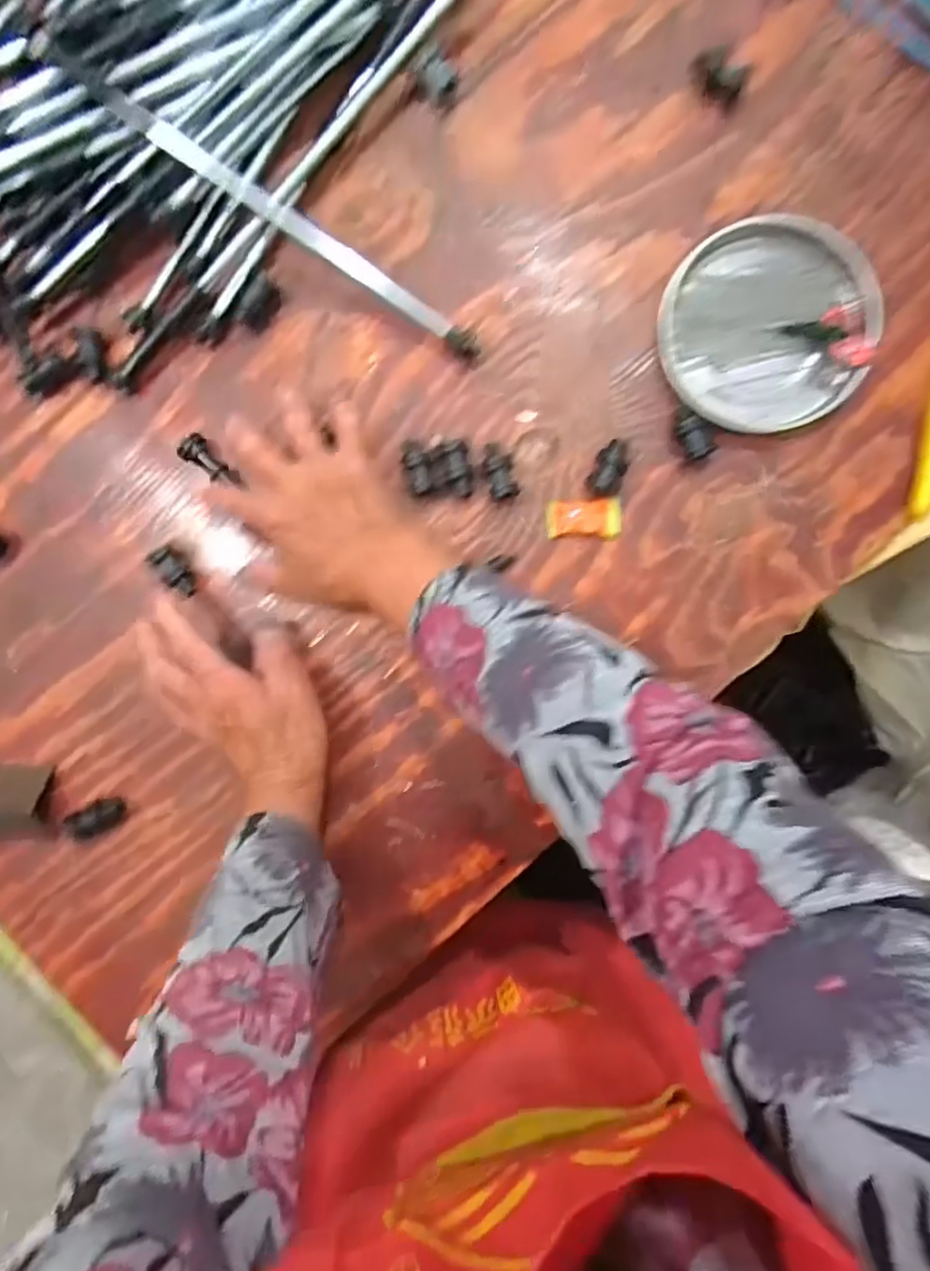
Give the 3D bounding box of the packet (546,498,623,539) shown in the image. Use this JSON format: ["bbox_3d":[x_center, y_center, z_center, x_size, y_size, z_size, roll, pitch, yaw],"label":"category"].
[{"bbox_3d":[0.082,-0.080,0.467,0.051,0.004,0.026,-2,92,3],"label":"packet"}]

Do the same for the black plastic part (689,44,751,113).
[{"bbox_3d":[0.167,-0.367,0.444,0.038,0.023,0.018,33,93,1],"label":"black plastic part"}]

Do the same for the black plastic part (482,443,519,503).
[{"bbox_3d":[0.024,-0.112,0.462,0.021,0.017,0.037,-13,92,3],"label":"black plastic part"}]

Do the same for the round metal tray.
[{"bbox_3d":[0.201,-0.209,0.454,0.138,0.017,0.133,0,93,2],"label":"round metal tray"}]

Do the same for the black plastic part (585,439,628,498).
[{"bbox_3d":[0.098,-0.112,0.458,0.022,0.017,0.039,27,93,1],"label":"black plastic part"}]

